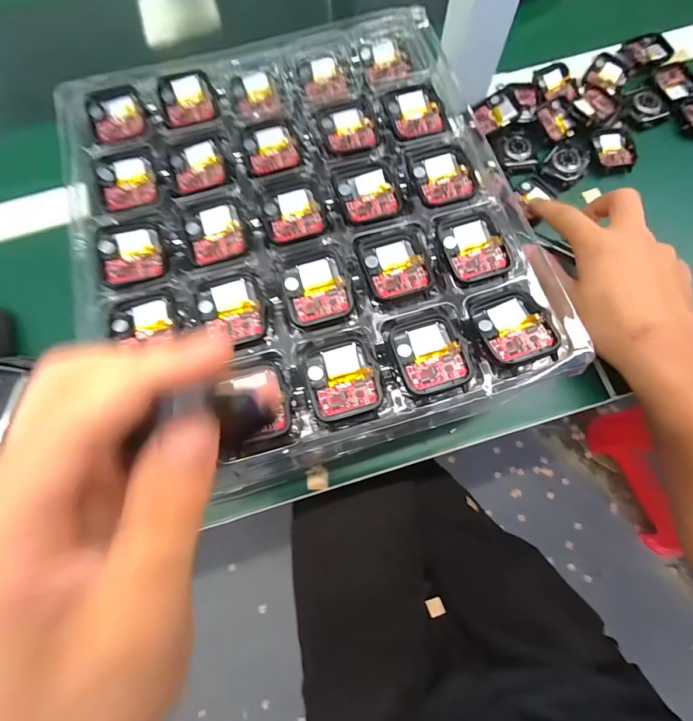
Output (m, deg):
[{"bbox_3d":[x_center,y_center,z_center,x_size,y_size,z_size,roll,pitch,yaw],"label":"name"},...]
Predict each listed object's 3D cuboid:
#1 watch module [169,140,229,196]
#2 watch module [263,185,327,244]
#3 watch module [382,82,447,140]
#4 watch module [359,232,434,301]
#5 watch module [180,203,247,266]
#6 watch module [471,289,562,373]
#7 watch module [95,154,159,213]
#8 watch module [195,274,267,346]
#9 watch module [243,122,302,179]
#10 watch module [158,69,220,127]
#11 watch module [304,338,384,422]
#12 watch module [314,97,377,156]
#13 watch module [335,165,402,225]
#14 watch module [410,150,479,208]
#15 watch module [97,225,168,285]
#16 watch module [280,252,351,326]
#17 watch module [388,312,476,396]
[{"bbox_3d":[-0.097,-0.128,0.246,0.034,0.004,0.041,-17,74,-4],"label":"watch module"},{"bbox_3d":[-0.032,-0.091,0.234,0.035,0.004,0.040,-16,74,-3],"label":"watch module"},{"bbox_3d":[0.046,-0.168,0.255,0.035,0.005,0.043,-16,74,-3],"label":"watch module"},{"bbox_3d":[0.029,-0.056,0.220,0.037,0.006,0.039,-14,74,-3],"label":"watch module"},{"bbox_3d":[-0.080,-0.078,0.229,0.034,0.004,0.039,-19,74,-4],"label":"watch module"},{"bbox_3d":[0.091,-0.017,0.205,0.036,0.012,0.043,-17,74,-4],"label":"watch module"},{"bbox_3d":[-0.140,-0.115,0.240,0.035,0.010,0.036,-16,74,-3],"label":"watch module"},{"bbox_3d":[-0.065,-0.029,0.214,0.033,0.005,0.041,-19,74,-4],"label":"watch module"},{"bbox_3d":[-0.051,-0.141,0.249,0.034,0.004,0.040,-16,74,-3],"label":"watch module"},{"bbox_3d":[-0.109,-0.180,0.259,0.036,0.010,0.036,-15,74,-3],"label":"watch module"},{"bbox_3d":[-0.002,0.010,0.200,0.036,0.007,0.040,-14,74,-3],"label":"watch module"},{"bbox_3d":[0.001,-0.156,0.252,0.036,0.004,0.043,-14,74,-3],"label":"watch module"},{"bbox_3d":[0.013,-0.104,0.236,0.035,0.004,0.039,-17,74,-4],"label":"watch module"},{"bbox_3d":[0.061,-0.116,0.239,0.036,0.004,0.036,-21,74,-5],"label":"watch module"},{"bbox_3d":[-0.129,-0.064,0.225,0.035,0.007,0.038,-16,74,-3],"label":"watch module"},{"bbox_3d":[-0.017,-0.041,0.216,0.035,0.006,0.039,-16,74,-3],"label":"watch module"},{"bbox_3d":[0.045,-0.003,0.205,0.035,0.007,0.042,-15,74,-3],"label":"watch module"}]

